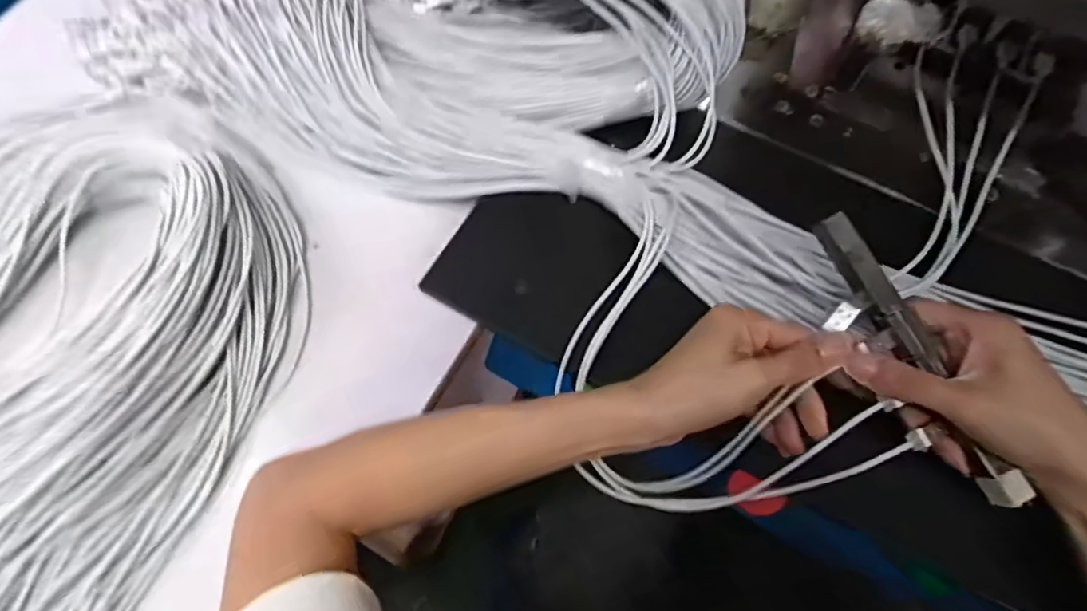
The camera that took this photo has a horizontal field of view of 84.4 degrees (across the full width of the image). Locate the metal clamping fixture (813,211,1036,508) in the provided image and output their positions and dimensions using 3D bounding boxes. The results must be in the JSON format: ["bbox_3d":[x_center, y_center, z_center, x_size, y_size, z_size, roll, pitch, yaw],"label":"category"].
[{"bbox_3d":[0.229,0.030,0.367,0.021,0.028,0.196,-28,81,-10],"label":"metal clamping fixture"}]

